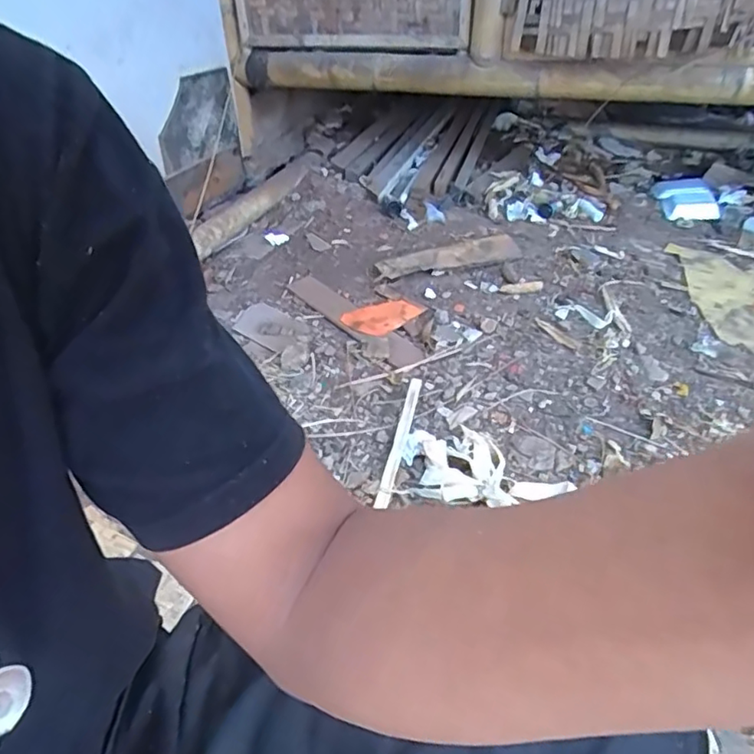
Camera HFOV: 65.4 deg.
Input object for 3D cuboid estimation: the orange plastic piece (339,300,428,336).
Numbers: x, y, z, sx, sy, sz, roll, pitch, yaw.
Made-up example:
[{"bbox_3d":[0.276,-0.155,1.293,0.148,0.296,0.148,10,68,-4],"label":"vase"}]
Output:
[{"bbox_3d":[0.026,-0.163,1.560,0.218,0.013,0.126,-19,41,-20],"label":"orange plastic piece"}]

